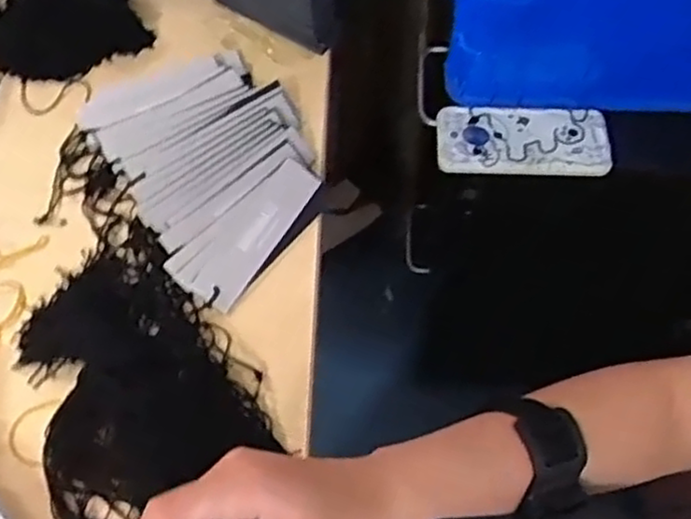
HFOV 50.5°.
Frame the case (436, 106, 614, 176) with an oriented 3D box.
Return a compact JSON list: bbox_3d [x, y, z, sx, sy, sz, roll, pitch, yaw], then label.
[{"bbox_3d":[0.176,-0.119,0.725,0.168,0.016,0.072,2,59,2],"label":"case"}]

